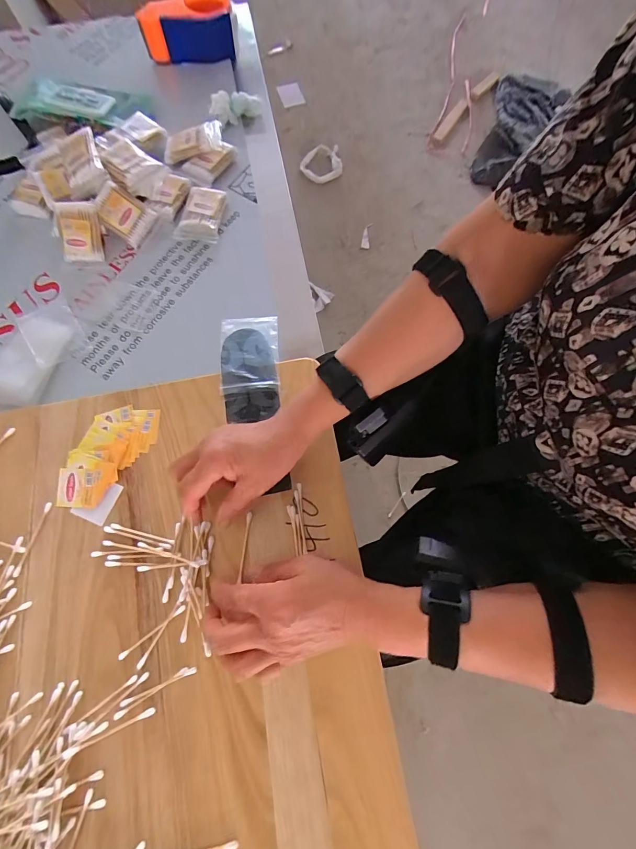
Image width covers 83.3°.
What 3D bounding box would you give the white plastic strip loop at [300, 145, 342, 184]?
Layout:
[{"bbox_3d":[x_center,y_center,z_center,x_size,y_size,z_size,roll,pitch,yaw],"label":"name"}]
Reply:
[{"bbox_3d":[0.011,-0.883,1.210,0.138,0.020,0.155,-13,74,-3],"label":"white plastic strip loop"}]

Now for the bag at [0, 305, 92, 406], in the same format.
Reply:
[{"bbox_3d":[-0.371,-0.092,0.466,0.097,0.018,0.141,35,77,10],"label":"bag"}]

